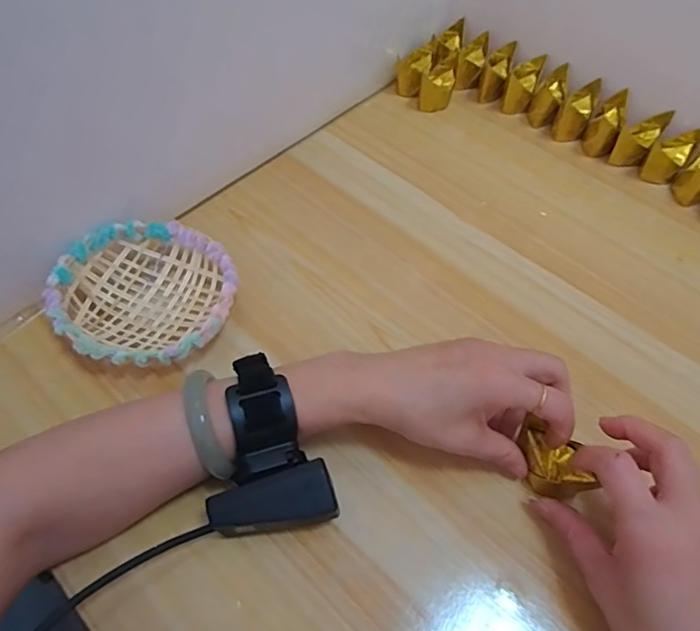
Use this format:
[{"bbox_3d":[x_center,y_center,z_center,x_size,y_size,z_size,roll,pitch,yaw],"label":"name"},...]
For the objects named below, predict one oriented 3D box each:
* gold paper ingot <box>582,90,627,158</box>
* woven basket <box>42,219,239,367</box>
[{"bbox_3d":[0.251,-0.187,0.510,0.029,0.049,0.049,26,58,16],"label":"gold paper ingot"},{"bbox_3d":[-0.146,-0.014,0.381,0.121,0.040,0.116,1,55,-1],"label":"woven basket"}]

